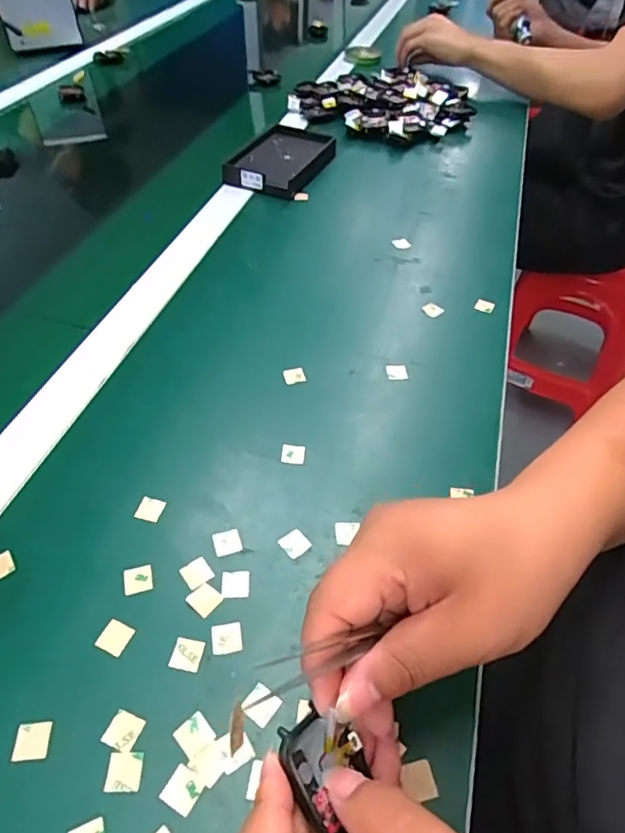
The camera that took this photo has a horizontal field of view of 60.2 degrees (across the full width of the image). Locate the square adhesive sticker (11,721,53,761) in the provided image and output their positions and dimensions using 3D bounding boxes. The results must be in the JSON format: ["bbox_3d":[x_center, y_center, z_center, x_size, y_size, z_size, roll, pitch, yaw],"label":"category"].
[{"bbox_3d":[-0.134,0.154,0.256,0.016,0.004,0.016,-2,49,-5],"label":"square adhesive sticker"}]

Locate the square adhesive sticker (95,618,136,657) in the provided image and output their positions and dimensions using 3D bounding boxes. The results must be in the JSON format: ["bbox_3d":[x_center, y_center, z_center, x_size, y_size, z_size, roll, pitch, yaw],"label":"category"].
[{"bbox_3d":[-0.106,0.119,0.291,0.016,0.004,0.016,21,51,13],"label":"square adhesive sticker"}]

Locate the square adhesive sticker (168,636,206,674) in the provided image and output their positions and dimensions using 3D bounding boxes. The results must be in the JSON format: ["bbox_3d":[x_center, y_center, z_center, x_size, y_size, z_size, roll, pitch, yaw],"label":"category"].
[{"bbox_3d":[-0.066,0.126,0.286,0.016,0.004,0.016,10,51,7],"label":"square adhesive sticker"}]

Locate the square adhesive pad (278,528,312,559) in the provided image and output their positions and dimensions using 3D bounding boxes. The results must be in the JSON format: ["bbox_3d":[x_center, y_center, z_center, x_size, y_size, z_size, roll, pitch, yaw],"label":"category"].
[{"bbox_3d":[-0.011,0.077,0.329,0.015,0.004,0.016,-32,57,-27],"label":"square adhesive pad"}]

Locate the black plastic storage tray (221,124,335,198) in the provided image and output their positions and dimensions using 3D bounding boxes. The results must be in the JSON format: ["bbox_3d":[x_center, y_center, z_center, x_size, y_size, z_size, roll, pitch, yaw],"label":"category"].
[{"bbox_3d":[-0.035,-0.317,0.655,0.090,0.023,0.147,20,51,15],"label":"black plastic storage tray"}]

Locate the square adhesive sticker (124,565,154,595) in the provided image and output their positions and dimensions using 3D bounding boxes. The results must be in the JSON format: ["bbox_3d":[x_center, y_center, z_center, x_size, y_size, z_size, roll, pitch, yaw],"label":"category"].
[{"bbox_3d":[-0.101,0.094,0.312,0.016,0.004,0.016,-11,49,-11],"label":"square adhesive sticker"}]

